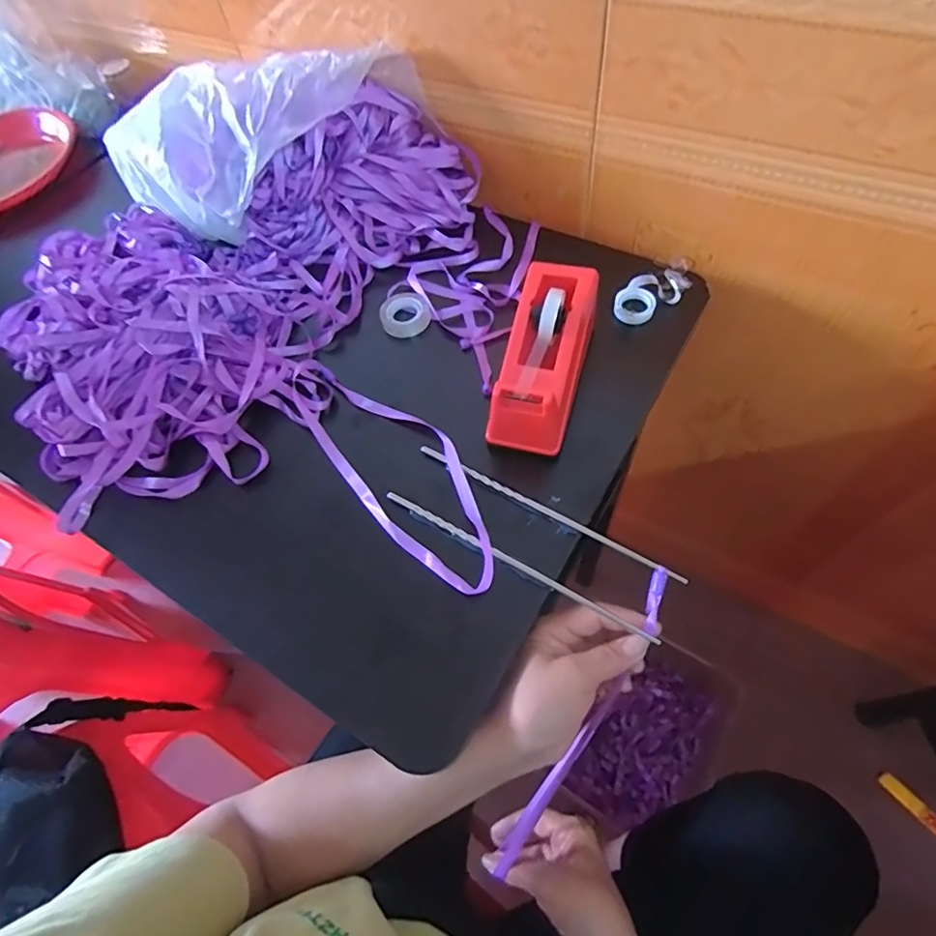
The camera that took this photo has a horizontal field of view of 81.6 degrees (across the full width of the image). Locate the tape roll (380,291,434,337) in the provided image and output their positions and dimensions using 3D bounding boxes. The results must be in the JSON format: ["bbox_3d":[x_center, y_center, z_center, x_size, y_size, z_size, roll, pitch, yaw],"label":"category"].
[{"bbox_3d":[-0.063,-0.152,0.533,0.047,0.015,0.048,-3,60,5],"label":"tape roll"}]

